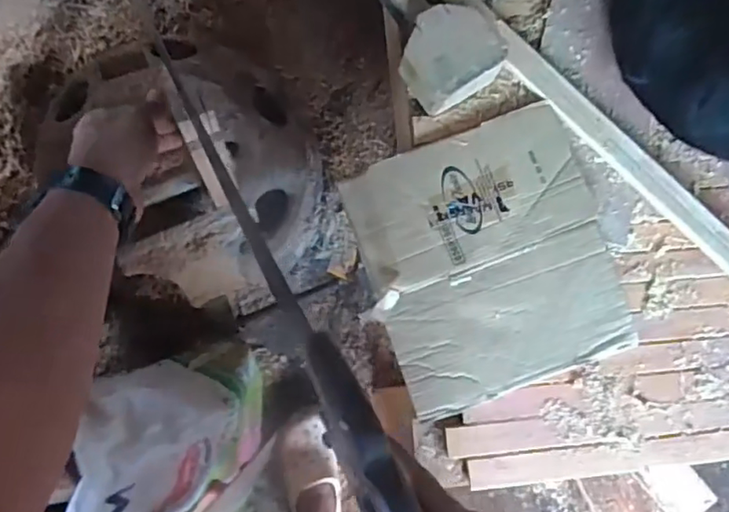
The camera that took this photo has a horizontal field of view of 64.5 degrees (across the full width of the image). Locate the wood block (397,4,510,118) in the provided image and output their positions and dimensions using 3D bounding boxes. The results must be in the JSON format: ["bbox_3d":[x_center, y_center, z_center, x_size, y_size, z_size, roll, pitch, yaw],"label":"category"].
[{"bbox_3d":[0.127,-0.299,0.858,0.156,0.066,0.127,-37,88,-9],"label":"wood block"}]

